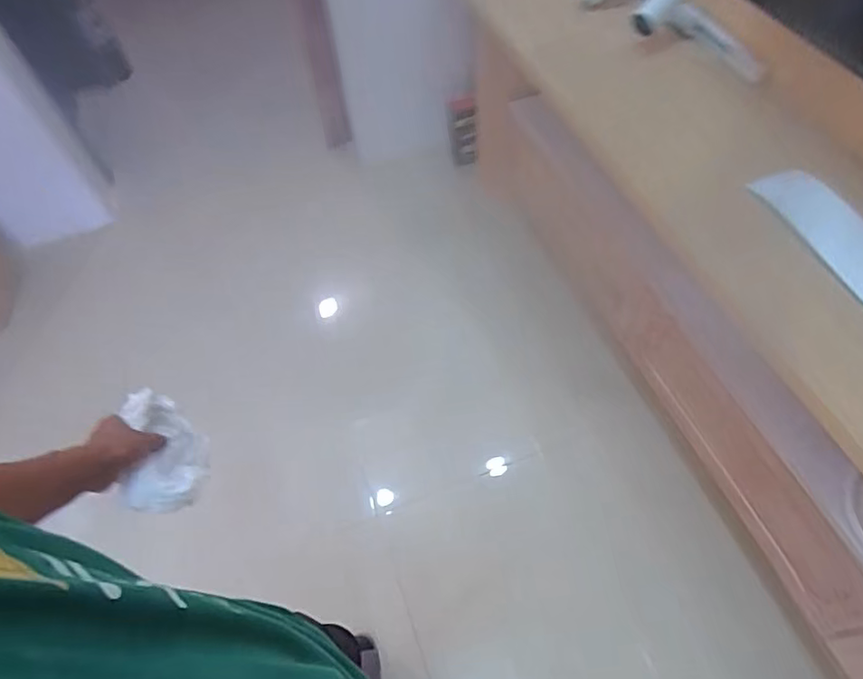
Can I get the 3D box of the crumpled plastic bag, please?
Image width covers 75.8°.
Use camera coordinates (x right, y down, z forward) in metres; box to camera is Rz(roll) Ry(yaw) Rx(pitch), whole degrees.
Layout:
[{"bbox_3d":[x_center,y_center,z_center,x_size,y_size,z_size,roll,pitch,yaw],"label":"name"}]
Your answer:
[{"bbox_3d":[-0.348,0.156,0.732,0.067,0.110,0.153,-17,54,-8],"label":"crumpled plastic bag"}]

